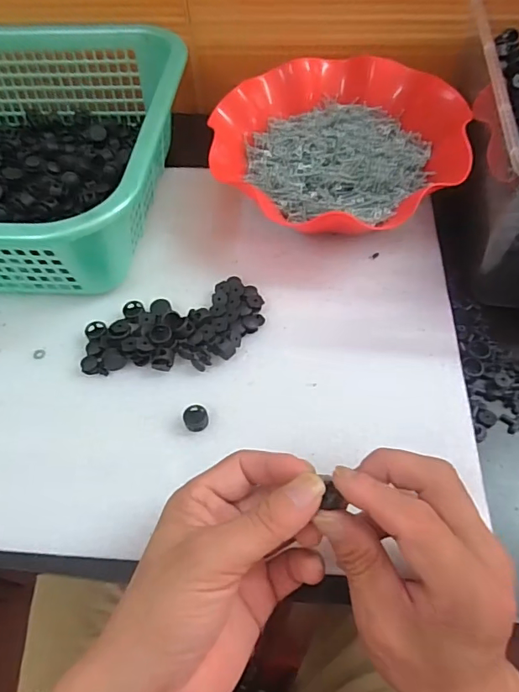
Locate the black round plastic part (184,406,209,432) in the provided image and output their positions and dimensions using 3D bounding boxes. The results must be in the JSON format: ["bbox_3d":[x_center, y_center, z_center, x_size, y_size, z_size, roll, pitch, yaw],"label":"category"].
[{"bbox_3d":[-0.045,0.052,0.345,0.017,0.010,0.018,-1,58,2],"label":"black round plastic part"}]

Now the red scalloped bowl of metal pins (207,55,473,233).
[{"bbox_3d":[0.072,-0.186,0.442,0.216,0.060,0.199,-1,58,2],"label":"red scalloped bowl of metal pins"}]

